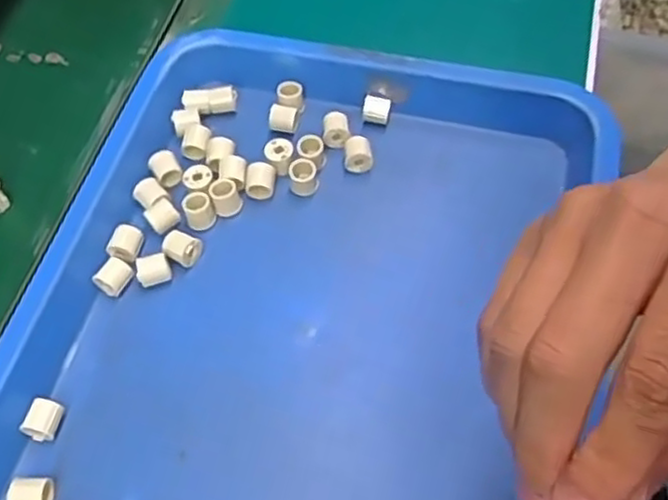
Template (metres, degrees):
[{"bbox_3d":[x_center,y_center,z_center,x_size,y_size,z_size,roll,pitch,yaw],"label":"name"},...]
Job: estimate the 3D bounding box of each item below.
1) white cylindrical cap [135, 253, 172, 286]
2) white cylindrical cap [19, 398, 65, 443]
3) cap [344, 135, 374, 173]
[{"bbox_3d":[-0.118,0.013,0.465,0.020,0.017,0.017,-20,61,-9],"label":"white cylindrical cap"},{"bbox_3d":[-0.170,0.099,0.416,0.017,0.016,0.022,15,61,11],"label":"white cylindrical cap"},{"bbox_3d":[0.017,-0.068,0.508,0.018,0.019,0.020,-9,59,-3],"label":"cap"}]

